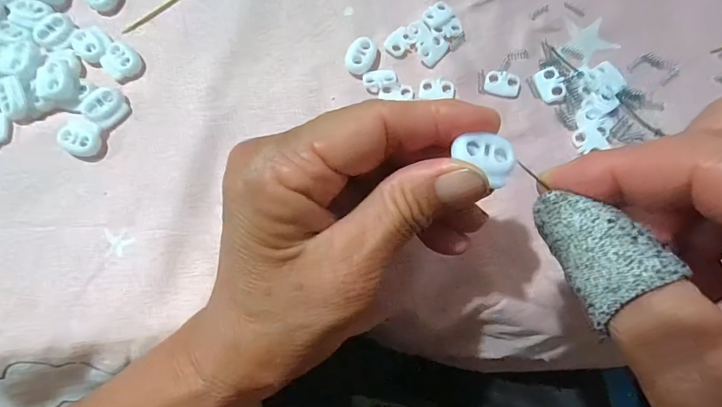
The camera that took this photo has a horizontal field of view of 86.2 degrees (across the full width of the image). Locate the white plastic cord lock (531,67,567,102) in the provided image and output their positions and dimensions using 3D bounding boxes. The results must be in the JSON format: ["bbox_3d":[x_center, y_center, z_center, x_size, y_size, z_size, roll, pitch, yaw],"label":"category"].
[{"bbox_3d":[0.102,-0.064,0.208,0.013,0.004,0.018,-20,79,-3],"label":"white plastic cord lock"}]

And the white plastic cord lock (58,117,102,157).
[{"bbox_3d":[-0.148,-0.035,0.204,0.019,0.007,0.019,0,79,1],"label":"white plastic cord lock"}]

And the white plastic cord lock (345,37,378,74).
[{"bbox_3d":[0.000,-0.082,0.214,0.015,0.006,0.021,29,80,6],"label":"white plastic cord lock"}]

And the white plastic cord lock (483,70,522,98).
[{"bbox_3d":[0.077,-0.065,0.209,0.019,0.004,0.013,12,79,3],"label":"white plastic cord lock"}]

